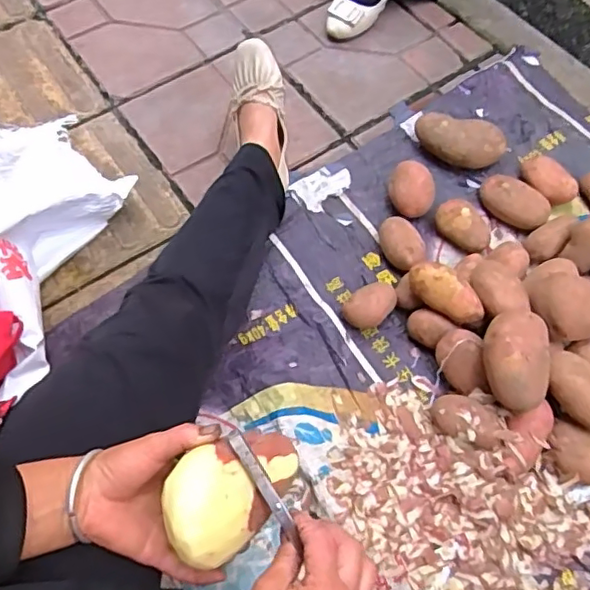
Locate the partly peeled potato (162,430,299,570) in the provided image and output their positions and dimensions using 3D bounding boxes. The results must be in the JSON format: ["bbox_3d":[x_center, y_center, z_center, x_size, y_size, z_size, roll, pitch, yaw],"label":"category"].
[{"bbox_3d":[-0.055,0.151,0.462,0.132,0.062,0.077,-27,92,-54],"label":"partly peeled potato"}]

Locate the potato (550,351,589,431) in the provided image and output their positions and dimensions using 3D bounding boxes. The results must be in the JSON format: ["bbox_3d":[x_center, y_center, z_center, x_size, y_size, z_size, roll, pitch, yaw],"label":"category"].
[{"bbox_3d":[0.370,0.125,0.765,0.062,0.056,0.110,-27,67,-10],"label":"potato"}]

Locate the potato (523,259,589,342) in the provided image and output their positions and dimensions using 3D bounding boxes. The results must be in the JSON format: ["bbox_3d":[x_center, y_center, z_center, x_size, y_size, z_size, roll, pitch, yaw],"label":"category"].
[{"bbox_3d":[0.366,0.001,0.810,0.090,0.066,0.122,-13,65,-4],"label":"potato"}]

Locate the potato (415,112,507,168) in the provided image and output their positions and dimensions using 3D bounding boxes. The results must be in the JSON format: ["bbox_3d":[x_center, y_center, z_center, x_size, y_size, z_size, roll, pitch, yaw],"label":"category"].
[{"bbox_3d":[0.276,-0.257,0.991,0.149,0.062,0.072,16,67,9],"label":"potato"}]

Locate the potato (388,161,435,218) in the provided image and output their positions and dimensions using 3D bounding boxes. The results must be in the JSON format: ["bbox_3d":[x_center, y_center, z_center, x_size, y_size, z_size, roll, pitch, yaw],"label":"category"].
[{"bbox_3d":[0.188,-0.168,0.953,0.075,0.058,0.087,14,66,8],"label":"potato"}]

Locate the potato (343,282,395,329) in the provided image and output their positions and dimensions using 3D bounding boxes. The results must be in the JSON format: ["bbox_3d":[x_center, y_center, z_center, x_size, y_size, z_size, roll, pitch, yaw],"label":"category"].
[{"bbox_3d":[0.113,0.017,0.871,0.076,0.044,0.058,-37,69,-14],"label":"potato"}]

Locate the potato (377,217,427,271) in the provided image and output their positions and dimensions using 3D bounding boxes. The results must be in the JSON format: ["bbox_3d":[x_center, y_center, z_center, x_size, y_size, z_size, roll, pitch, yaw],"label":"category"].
[{"bbox_3d":[0.167,-0.079,0.921,0.060,0.048,0.093,-22,66,-8],"label":"potato"}]

